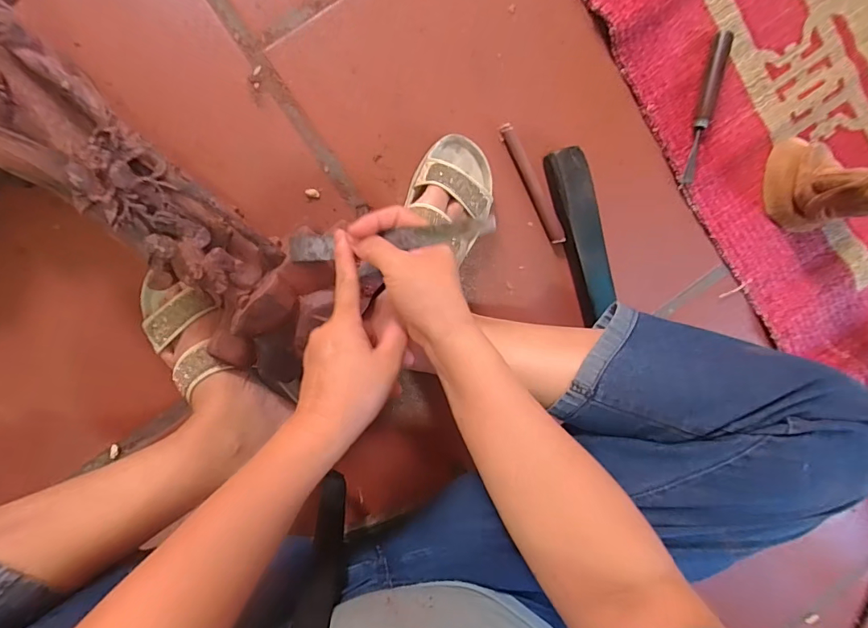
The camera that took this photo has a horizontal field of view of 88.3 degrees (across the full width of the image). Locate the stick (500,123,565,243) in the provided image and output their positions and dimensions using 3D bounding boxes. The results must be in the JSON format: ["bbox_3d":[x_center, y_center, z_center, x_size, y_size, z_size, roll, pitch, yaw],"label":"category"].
[{"bbox_3d":[0.114,-0.147,0.509,0.018,0.014,0.142,-28,100,-5],"label":"stick"}]

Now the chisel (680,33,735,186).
[{"bbox_3d":[0.319,-0.241,0.527,0.019,0.023,0.169,12,94,-11],"label":"chisel"}]

